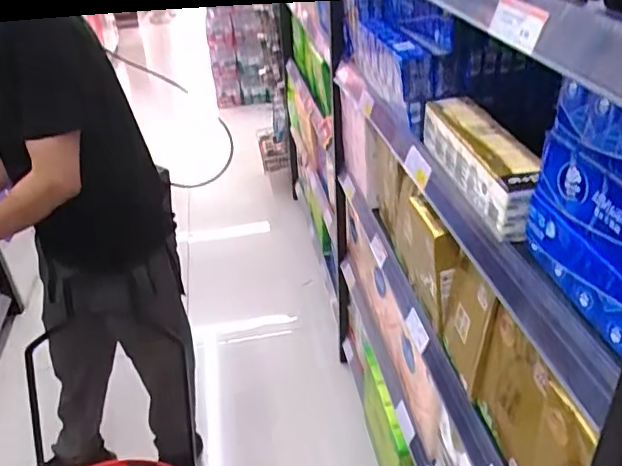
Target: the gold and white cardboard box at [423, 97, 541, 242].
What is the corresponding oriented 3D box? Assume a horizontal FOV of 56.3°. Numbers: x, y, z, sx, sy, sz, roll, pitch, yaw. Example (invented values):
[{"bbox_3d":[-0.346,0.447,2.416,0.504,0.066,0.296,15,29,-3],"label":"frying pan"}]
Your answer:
[{"bbox_3d":[0.246,-0.112,0.844,0.075,0.083,0.341,-5,32,-2],"label":"gold and white cardboard box"}]

